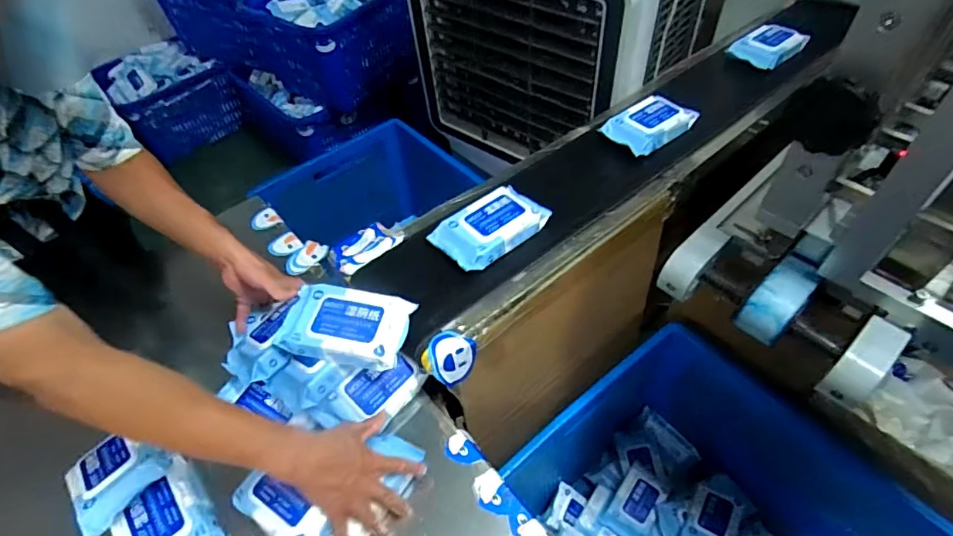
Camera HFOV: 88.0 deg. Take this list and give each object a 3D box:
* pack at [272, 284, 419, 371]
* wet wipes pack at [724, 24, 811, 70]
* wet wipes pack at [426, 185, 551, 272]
[{"bbox_3d":[-0.188,0.084,0.714,0.177,0.051,0.105,9,51,12],"label":"pack"},{"bbox_3d":[0.671,-0.524,1.146,0.150,0.031,0.120,-30,54,-19],"label":"wet wipes pack"},{"bbox_3d":[0.024,-0.069,0.828,0.178,0.047,0.115,-36,56,-23],"label":"wet wipes pack"}]

